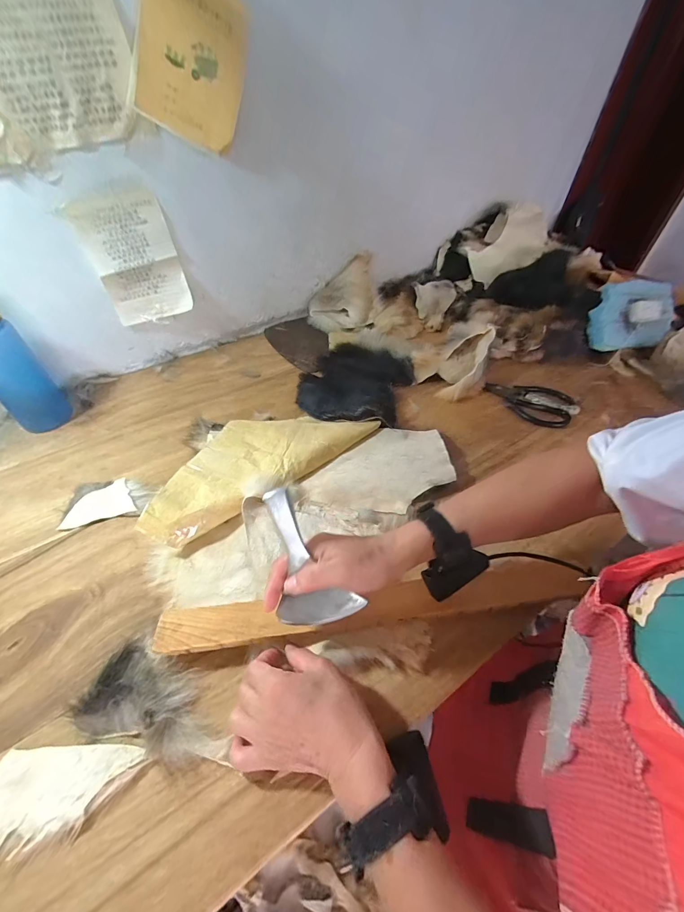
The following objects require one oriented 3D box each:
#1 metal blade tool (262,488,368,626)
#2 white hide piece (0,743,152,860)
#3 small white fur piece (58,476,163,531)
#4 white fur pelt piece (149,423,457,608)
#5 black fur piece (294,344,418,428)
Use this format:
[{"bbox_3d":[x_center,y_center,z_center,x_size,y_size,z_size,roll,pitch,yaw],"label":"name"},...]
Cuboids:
[{"bbox_3d":[-0.039,0.097,0.341,0.077,0.139,0.042,-20,8,-15],"label":"metal blade tool"},{"bbox_3d":[-0.245,0.299,0.306,0.130,0.006,0.074,-3,49,-1],"label":"white hide piece"},{"bbox_3d":[-0.338,0.061,0.513,0.123,0.014,0.070,-9,50,-6],"label":"small white fur piece"},{"bbox_3d":[-0.027,0.066,0.487,0.437,0.032,0.148,-30,55,-22],"label":"white fur pelt piece"},{"bbox_3d":[0.026,-0.153,0.689,0.208,0.034,0.230,9,50,10],"label":"black fur piece"}]

